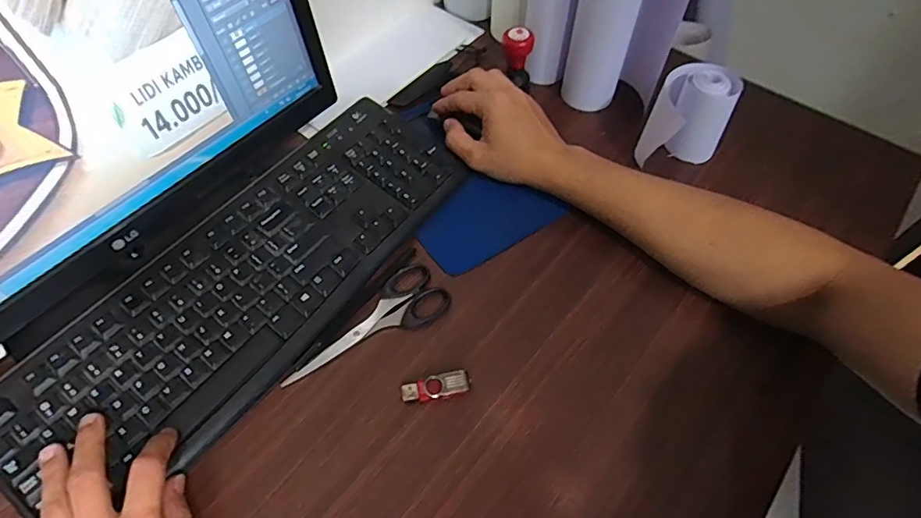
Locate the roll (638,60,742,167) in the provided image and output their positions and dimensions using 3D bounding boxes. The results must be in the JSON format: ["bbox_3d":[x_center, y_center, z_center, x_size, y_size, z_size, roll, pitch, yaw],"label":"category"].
[{"bbox_3d":[0.232,-0.142,0.522,0.072,0.091,0.069,0,58,-1],"label":"roll"}]

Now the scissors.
[{"bbox_3d":[-0.074,0.064,0.437,0.056,0.007,0.151,38,65,21],"label":"scissors"}]

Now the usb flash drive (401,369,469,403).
[{"bbox_3d":[-0.019,0.102,0.406,0.053,0.007,0.019,-12,59,-8],"label":"usb flash drive"}]

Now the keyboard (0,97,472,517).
[{"bbox_3d":[-0.176,0.016,0.448,0.150,0.027,0.427,36,64,20],"label":"keyboard"}]

